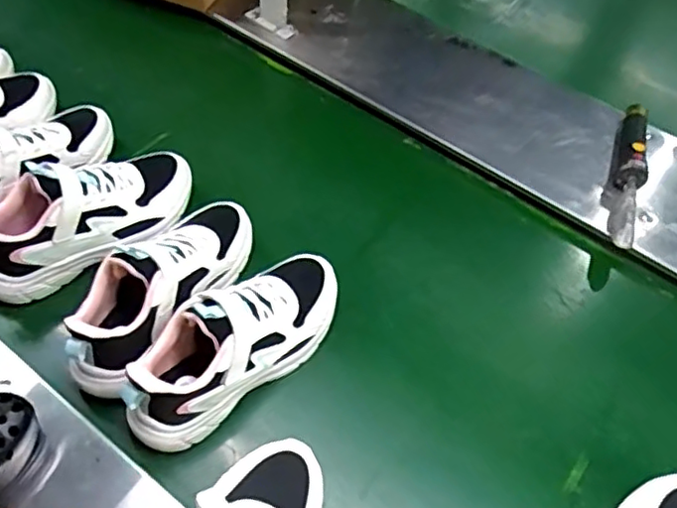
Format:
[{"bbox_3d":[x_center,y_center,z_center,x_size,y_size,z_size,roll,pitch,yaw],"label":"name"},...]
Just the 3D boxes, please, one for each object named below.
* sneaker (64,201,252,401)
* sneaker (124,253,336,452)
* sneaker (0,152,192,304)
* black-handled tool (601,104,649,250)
[{"bbox_3d":[-0.181,0.023,0.655,0.087,0.095,0.258,24,54,13],"label":"sneaker"},{"bbox_3d":[-0.096,0.079,0.626,0.088,0.109,0.259,36,59,21],"label":"sneaker"},{"bbox_3d":[-0.284,-0.054,0.710,0.258,0.101,0.088,-33,62,-25],"label":"sneaker"},{"bbox_3d":[0.381,-0.107,0.825,0.041,0.052,0.236,21,54,10],"label":"black-handled tool"}]

